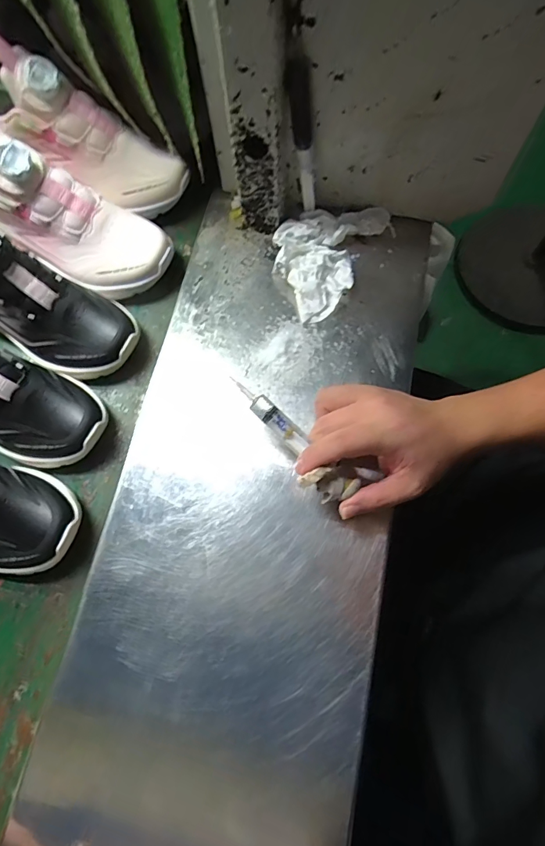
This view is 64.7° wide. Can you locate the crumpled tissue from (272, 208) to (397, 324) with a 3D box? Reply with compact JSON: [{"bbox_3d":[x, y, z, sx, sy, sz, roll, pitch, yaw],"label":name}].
[{"bbox_3d":[0.064,-0.170,0.430,0.128,0.027,0.101,-28,74,-7],"label":"crumpled tissue"}]

